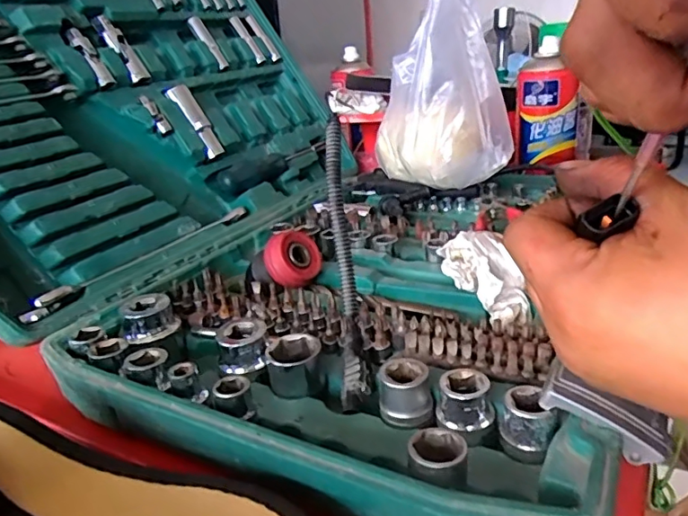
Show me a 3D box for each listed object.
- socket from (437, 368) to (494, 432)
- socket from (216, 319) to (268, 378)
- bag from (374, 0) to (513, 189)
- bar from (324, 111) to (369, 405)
[{"bbox_3d":[0.057,0.065,0.250,0.023,0.018,0.025,-2,23,6],"label":"socket"},{"bbox_3d":[-0.060,0.051,0.316,0.027,0.018,0.029,-6,23,-3],"label":"socket"},{"bbox_3d":[0.088,-0.164,0.510,0.084,0.207,0.132,-13,24,-20],"label":"bag"},{"bbox_3d":[-0.001,-0.003,0.323,0.012,0.172,0.032,-5,-18,-2],"label":"bar"}]

